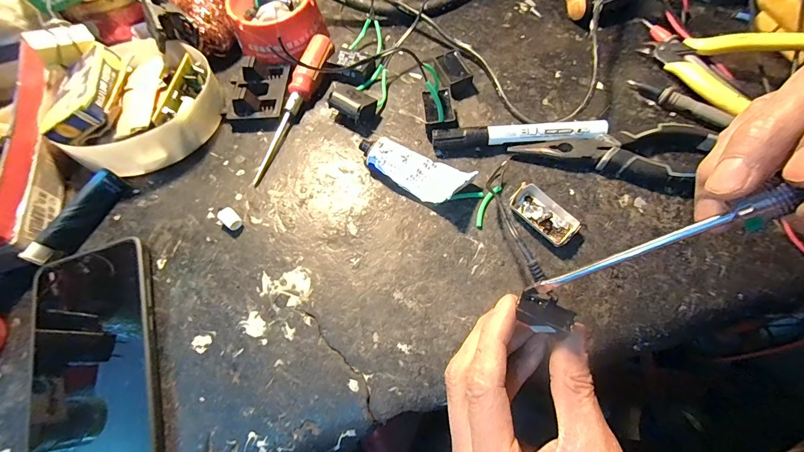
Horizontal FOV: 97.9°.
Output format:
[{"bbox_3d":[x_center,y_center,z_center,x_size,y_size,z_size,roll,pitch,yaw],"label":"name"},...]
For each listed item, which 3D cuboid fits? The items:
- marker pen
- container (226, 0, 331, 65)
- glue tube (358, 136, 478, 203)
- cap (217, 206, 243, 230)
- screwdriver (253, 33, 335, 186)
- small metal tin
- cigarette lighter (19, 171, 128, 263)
[{"bbox_3d":[0.094,-0.073,0.287,0.136,0.017,0.017,-2,67,1],"label":"marker pen"},{"bbox_3d":[-0.119,-0.198,0.337,0.083,0.042,0.089,-21,67,-7],"label":"container"},{"bbox_3d":[0.009,-0.043,0.275,0.089,0.020,0.035,20,69,11],"label":"glue tube"},{"bbox_3d":[-0.131,-0.005,0.268,0.017,0.011,0.012,38,73,17],"label":"cap"},{"bbox_3d":[-0.094,-0.105,0.306,0.024,0.023,0.148,14,68,8],"label":"screwdriver"},{"bbox_3d":[0.105,-0.009,0.261,0.027,0.011,0.050,-40,71,-14],"label":"small metal tin"},{"bbox_3d":[-0.247,-0.006,0.270,0.011,0.025,0.079,21,69,11],"label":"cigarette lighter"}]

